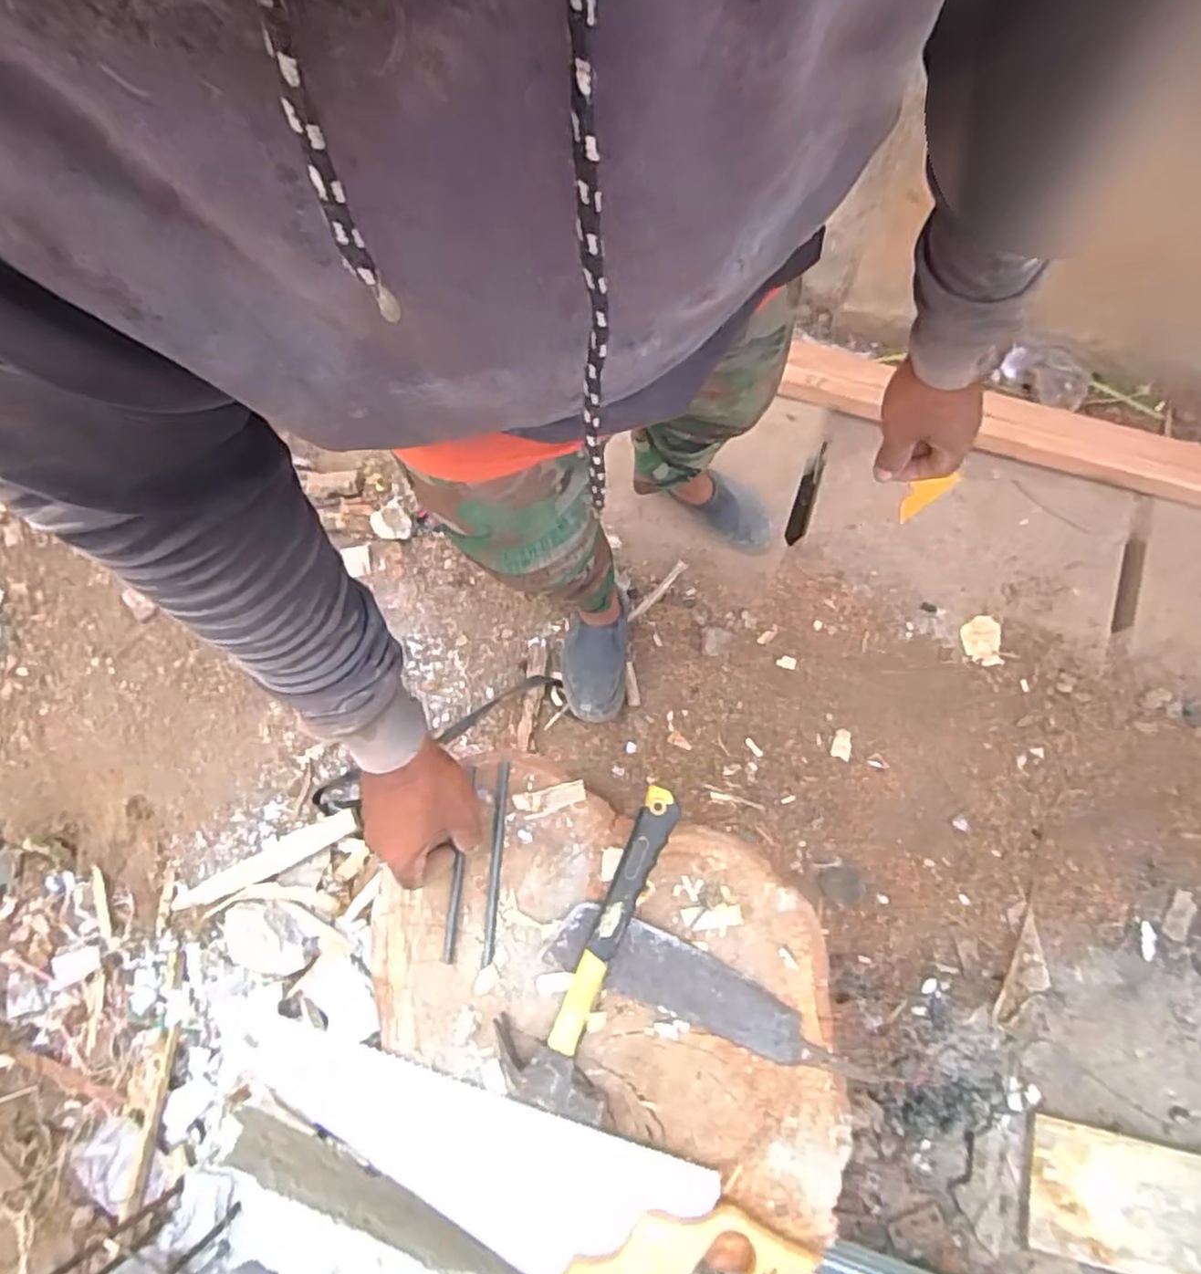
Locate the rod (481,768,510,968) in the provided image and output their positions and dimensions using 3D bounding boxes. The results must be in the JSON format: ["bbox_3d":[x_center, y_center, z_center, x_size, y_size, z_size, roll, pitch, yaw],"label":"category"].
[{"bbox_3d":[-0.093,0.198,0.646,0.011,0.010,0.171,1,74,3],"label":"rod"}]

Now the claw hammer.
[{"bbox_3d":[-0.006,0.246,0.603,0.094,0.030,0.254,18,76,8],"label":"claw hammer"}]

